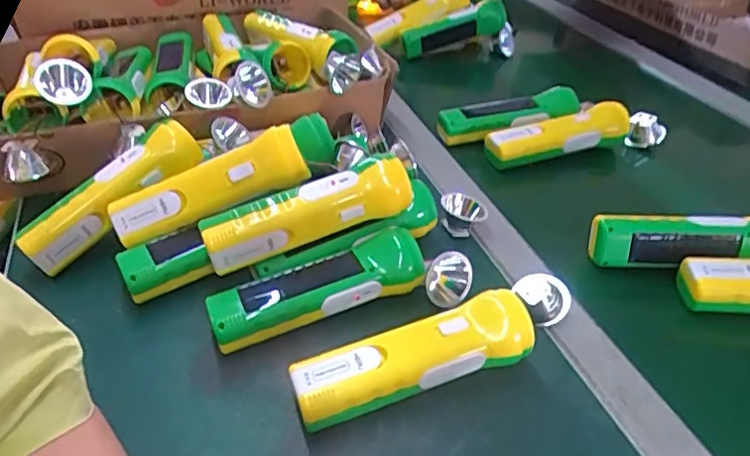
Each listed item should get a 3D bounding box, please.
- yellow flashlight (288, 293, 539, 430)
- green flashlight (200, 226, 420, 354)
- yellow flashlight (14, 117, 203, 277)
[{"bbox_3d":[0.026,0.090,0.381,0.159,0.049,0.041,-14,40,-17],"label":"yellow flashlight"},{"bbox_3d":[-0.043,0.049,0.437,0.164,0.046,0.045,-16,41,-18],"label":"green flashlight"},{"bbox_3d":[-0.224,-0.030,0.486,0.047,0.040,0.164,30,65,33],"label":"yellow flashlight"}]

